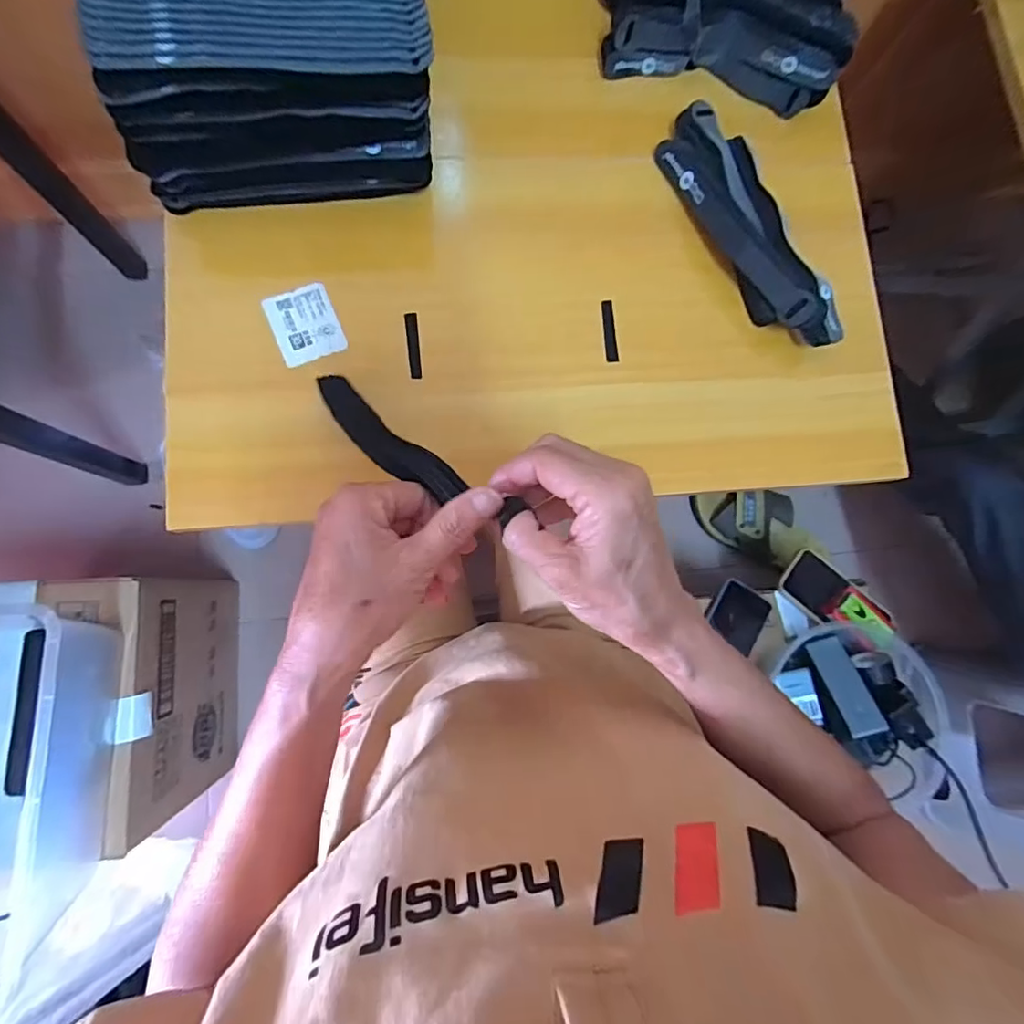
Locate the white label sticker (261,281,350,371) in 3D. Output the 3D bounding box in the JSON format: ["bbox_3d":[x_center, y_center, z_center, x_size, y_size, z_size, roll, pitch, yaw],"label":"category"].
[{"bbox_3d":[-0.162,-0.147,0.428,0.049,0.004,0.060,-23,83,-12],"label":"white label sticker"}]

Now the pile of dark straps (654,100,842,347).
[{"bbox_3d":[0.199,-0.239,0.463,0.066,0.040,0.233,-25,86,-9],"label":"pile of dark straps"}]

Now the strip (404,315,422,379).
[{"bbox_3d":[-0.078,-0.132,0.434,0.010,0.005,0.055,-6,84,-8],"label":"strip"}]

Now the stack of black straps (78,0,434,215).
[{"bbox_3d":[-0.160,-0.294,0.388,0.206,0.121,0.092,-8,84,-8],"label":"stack of black straps"}]

